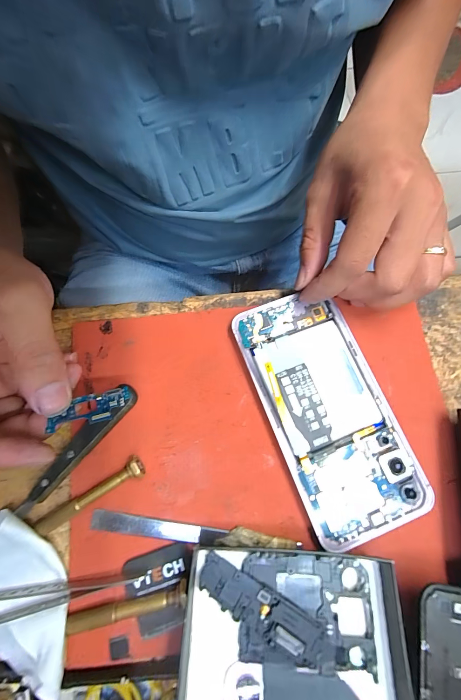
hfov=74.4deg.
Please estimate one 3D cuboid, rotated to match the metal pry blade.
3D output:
[{"bbox_3d":[-0.022,0.111,0.184,0.124,0.004,0.012,6,73,0],"label":"metal pry blade"}]

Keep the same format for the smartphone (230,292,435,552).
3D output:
[{"bbox_3d":[0.063,0.037,0.203,0.078,0.008,0.160,-22,76,-8],"label":"smartphone"}]

